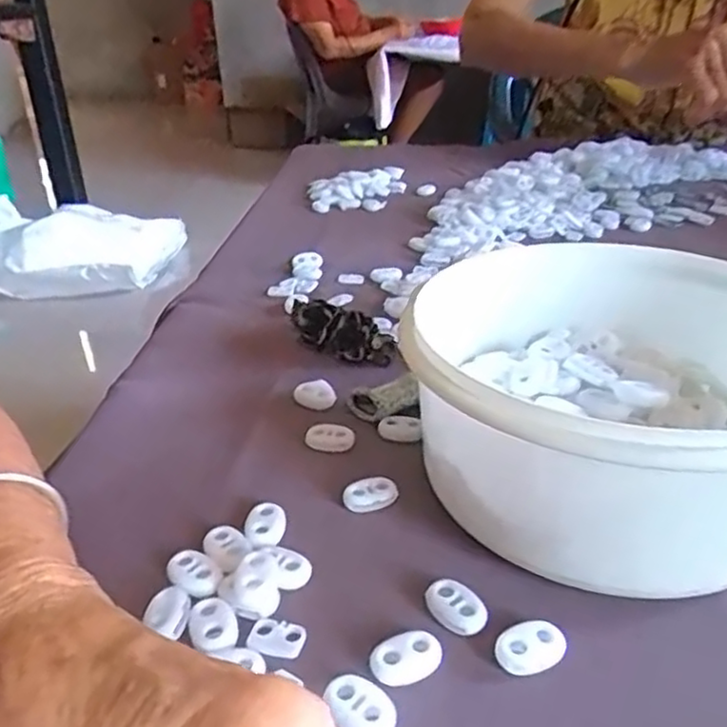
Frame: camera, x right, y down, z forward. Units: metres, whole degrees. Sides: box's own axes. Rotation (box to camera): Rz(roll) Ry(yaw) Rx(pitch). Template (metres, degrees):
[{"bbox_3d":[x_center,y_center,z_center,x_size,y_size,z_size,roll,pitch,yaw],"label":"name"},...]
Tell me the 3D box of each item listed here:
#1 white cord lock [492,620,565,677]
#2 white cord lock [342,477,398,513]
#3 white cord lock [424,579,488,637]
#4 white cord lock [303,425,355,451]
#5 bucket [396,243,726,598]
[{"bbox_3d":[0.052,0.090,0.215,0.021,0.007,0.015,-14,32,-21],"label":"white cord lock"},{"bbox_3d":[0.003,0.054,0.281,0.022,0.007,0.013,-10,30,-13],"label":"white cord lock"},{"bbox_3d":[0.031,0.082,0.230,0.015,0.005,0.022,-22,35,-32],"label":"white cord lock"},{"bbox_3d":[-0.016,0.035,0.317,0.023,0.008,0.009,0,29,4],"label":"white cord lock"},{"bbox_3d":[0.097,0.017,0.267,0.151,0.076,0.151,-2,29,1],"label":"bucket"}]

